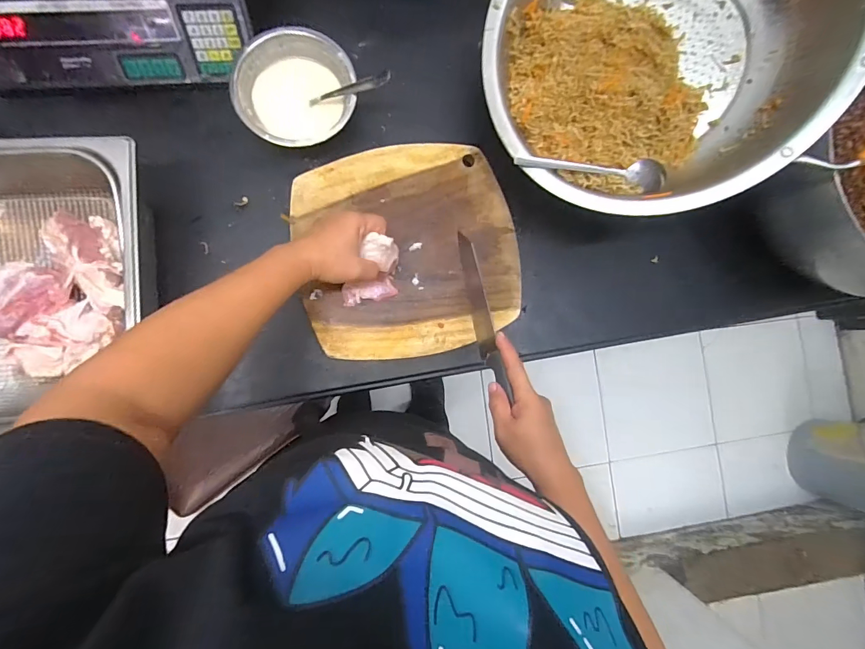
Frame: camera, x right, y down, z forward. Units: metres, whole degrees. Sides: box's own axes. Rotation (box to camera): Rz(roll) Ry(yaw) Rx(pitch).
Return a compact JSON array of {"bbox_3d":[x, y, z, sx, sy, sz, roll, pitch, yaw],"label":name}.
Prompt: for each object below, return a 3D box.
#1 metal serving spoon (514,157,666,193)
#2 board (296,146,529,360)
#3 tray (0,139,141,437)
[{"bbox_3d":[0.202,-0.194,0.492,0.196,0.017,0.039,6,85,-6],"label":"metal serving spoon"},{"bbox_3d":[-0.029,-0.102,0.534,0.285,0.012,0.281,-13,87,-7],"label":"board"},{"bbox_3d":[-0.456,-0.039,0.456,0.262,0.100,0.314,-5,87,-7],"label":"tray"}]

